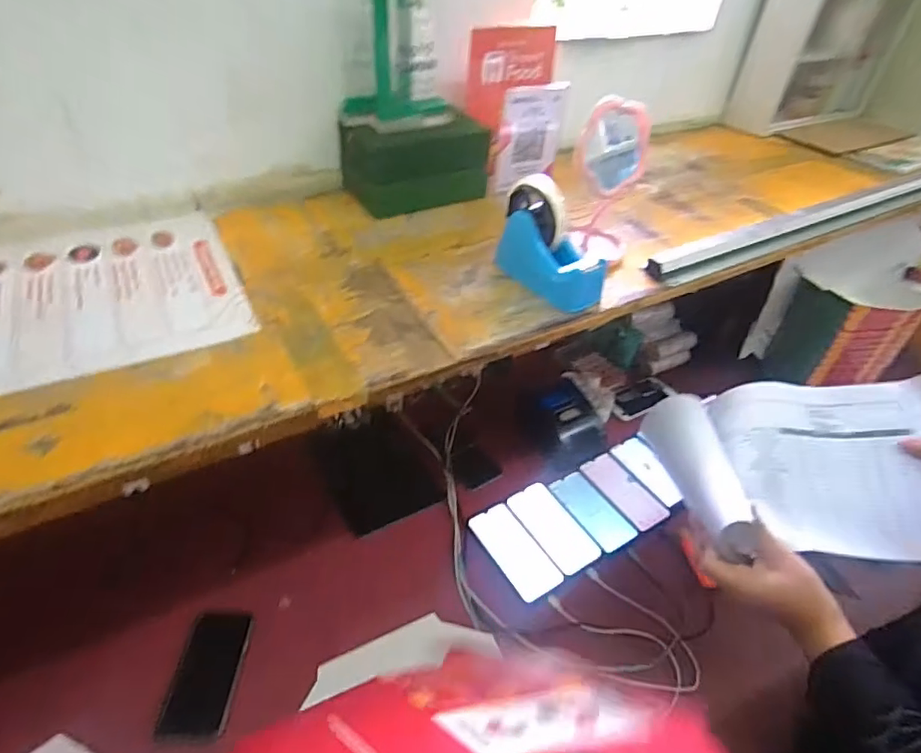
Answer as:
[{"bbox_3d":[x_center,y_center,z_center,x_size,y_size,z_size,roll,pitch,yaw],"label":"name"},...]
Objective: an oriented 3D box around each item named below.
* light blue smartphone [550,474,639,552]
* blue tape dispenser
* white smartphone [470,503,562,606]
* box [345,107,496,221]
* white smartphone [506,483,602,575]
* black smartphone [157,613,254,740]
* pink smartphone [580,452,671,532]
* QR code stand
[{"bbox_3d":[0.221,0.225,0.922,0.072,0.007,0.152,-20,45,-25],"label":"light blue smartphone"},{"bbox_3d":[0.106,-0.154,0.633,0.077,0.109,0.130,-14,43,-19],"label":"blue tape dispenser"},{"bbox_3d":[0.086,0.270,0.862,0.077,0.007,0.163,-22,46,-26],"label":"white smartphone"},{"bbox_3d":[-0.061,-0.297,0.779,0.191,0.109,0.109,-14,43,-19],"label":"box"},{"bbox_3d":[0.151,0.243,0.895,0.080,0.007,0.160,-21,46,-26],"label":"white smartphone"},{"bbox_3d":[-0.320,0.377,0.702,0.075,0.009,0.140,8,50,-7],"label":"black smartphone"},{"bbox_3d":[0.286,0.197,0.960,0.075,0.009,0.156,-20,45,-25],"label":"pink smartphone"},{"bbox_3d":[0.102,-0.345,0.799,0.102,0.141,0.021,-14,42,-25],"label":"QR code stand"}]

